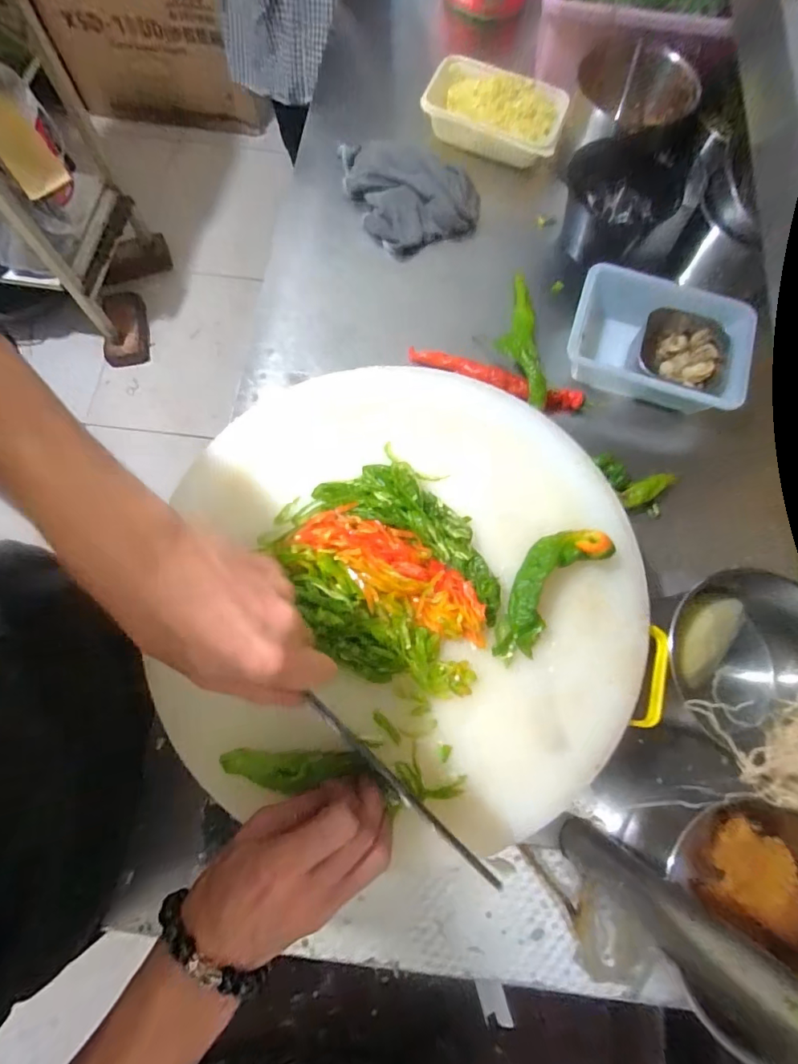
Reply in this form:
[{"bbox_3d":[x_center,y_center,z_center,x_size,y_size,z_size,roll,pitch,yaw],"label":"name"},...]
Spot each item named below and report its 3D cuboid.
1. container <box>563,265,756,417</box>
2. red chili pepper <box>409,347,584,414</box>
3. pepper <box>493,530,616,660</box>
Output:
[{"bbox_3d":[0.303,-0.227,0.583,0.190,0.066,0.140,20,74,5],"label":"container"},{"bbox_3d":[0.115,-0.185,0.575,0.217,0.029,0.026,21,74,5],"label":"red chili pepper"},{"bbox_3d":[0.118,0.044,0.383,0.049,0.025,0.126,39,76,10],"label":"pepper"}]

